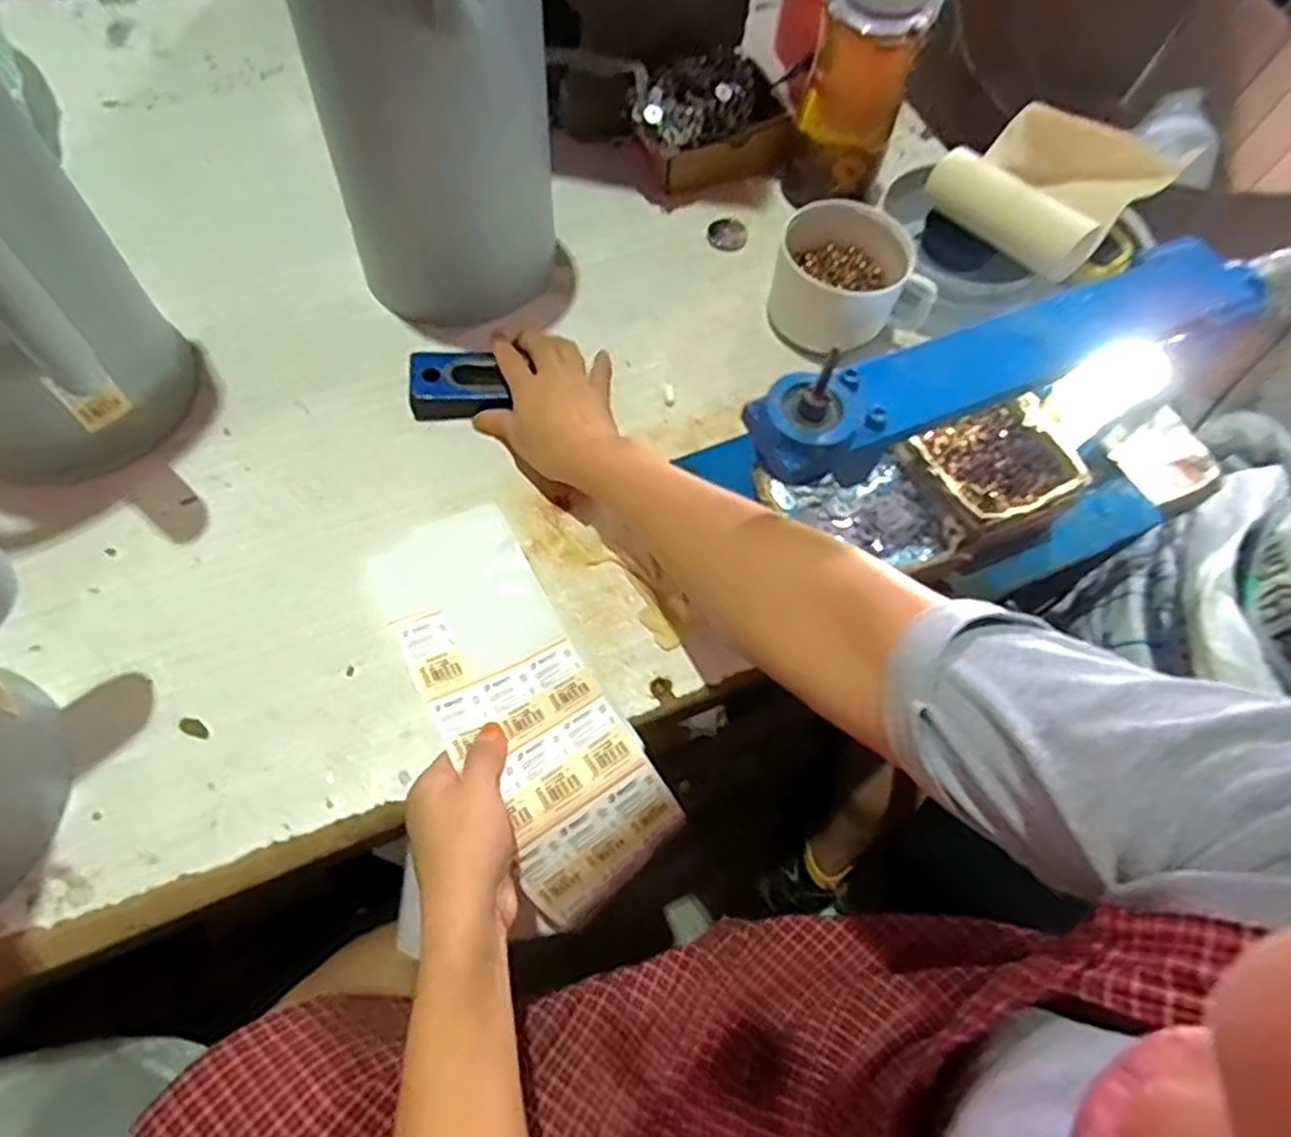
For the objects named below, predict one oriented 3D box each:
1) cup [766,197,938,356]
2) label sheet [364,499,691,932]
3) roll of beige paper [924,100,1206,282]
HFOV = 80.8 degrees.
[{"bbox_3d":[0.179,-0.250,0.661,0.140,0.074,0.111,16,65,4],"label":"cup"},{"bbox_3d":[-0.087,0.081,0.504,0.102,0.079,0.272,-29,66,-16],"label":"label sheet"},{"bbox_3d":[0.353,-0.339,0.663,0.160,0.068,0.137,40,69,14],"label":"roll of beige paper"}]

